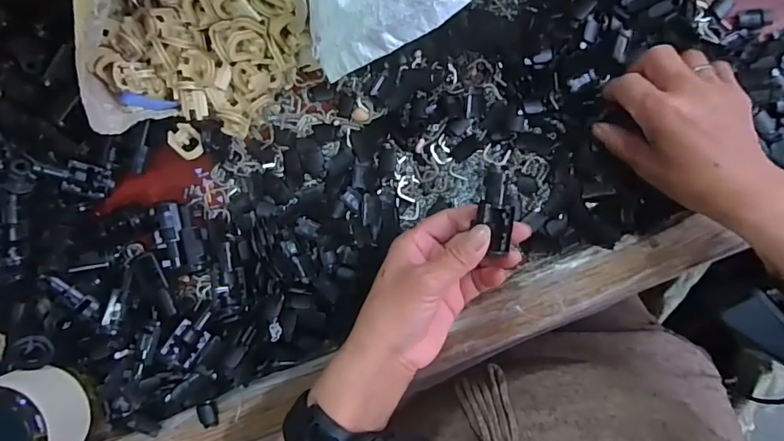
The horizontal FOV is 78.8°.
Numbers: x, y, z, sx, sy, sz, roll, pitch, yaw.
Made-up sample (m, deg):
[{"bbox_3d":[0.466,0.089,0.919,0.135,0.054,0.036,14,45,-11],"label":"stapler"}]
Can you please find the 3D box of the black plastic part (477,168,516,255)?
[{"bbox_3d":[0.067,-0.006,0.309,0.023,0.016,0.055,-8,103,3],"label":"black plastic part"}]

